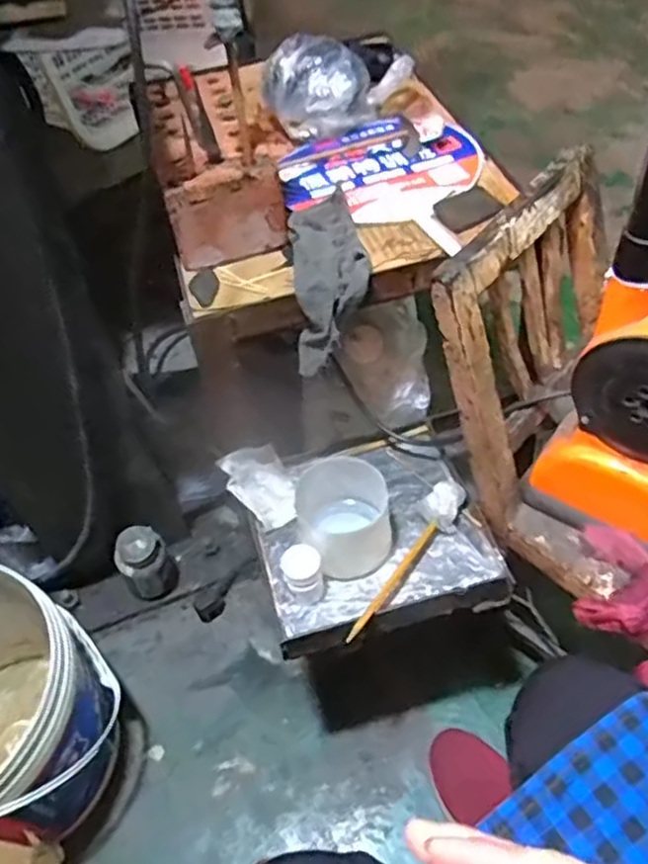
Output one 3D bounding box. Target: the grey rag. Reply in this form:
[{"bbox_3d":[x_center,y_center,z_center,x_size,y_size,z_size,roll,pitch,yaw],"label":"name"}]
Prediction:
[{"bbox_3d":[0.006,-0.152,0.640,0.073,0.055,0.182,1,72,5],"label":"grey rag"}]

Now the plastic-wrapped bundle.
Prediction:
[{"bbox_3d":[-0.007,-0.394,0.785,0.113,0.085,0.081,28,58,25],"label":"plastic-wrapped bundle"}]

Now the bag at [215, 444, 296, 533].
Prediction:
[{"bbox_3d":[-0.062,0.060,0.721,0.061,0.032,0.095,-26,53,-16],"label":"bag"}]

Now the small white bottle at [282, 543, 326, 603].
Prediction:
[{"bbox_3d":[-0.019,0.132,0.634,0.035,0.046,0.036,-2,50,3],"label":"small white bottle"}]

